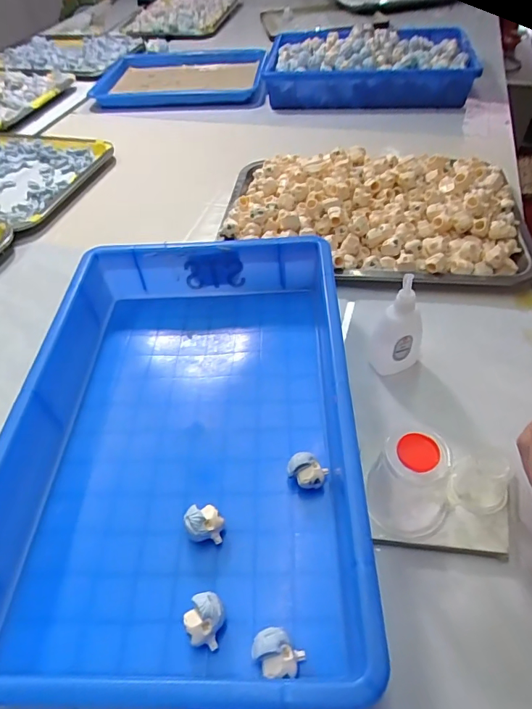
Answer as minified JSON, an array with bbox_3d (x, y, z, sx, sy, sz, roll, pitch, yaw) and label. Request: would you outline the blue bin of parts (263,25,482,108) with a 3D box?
[{"bbox_3d":[0.188,-0.562,0.855,0.363,0.064,0.260,2,50,5],"label":"blue bin of parts"}]

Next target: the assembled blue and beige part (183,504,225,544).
[{"bbox_3d":[-0.042,0.118,0.308,0.025,0.022,0.023,-10,50,-5],"label":"assembled blue and beige part"}]

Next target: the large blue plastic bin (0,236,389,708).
[{"bbox_3d":[-0.060,0.045,0.349,0.247,0.060,0.363,0,49,3],"label":"large blue plastic bin"}]

